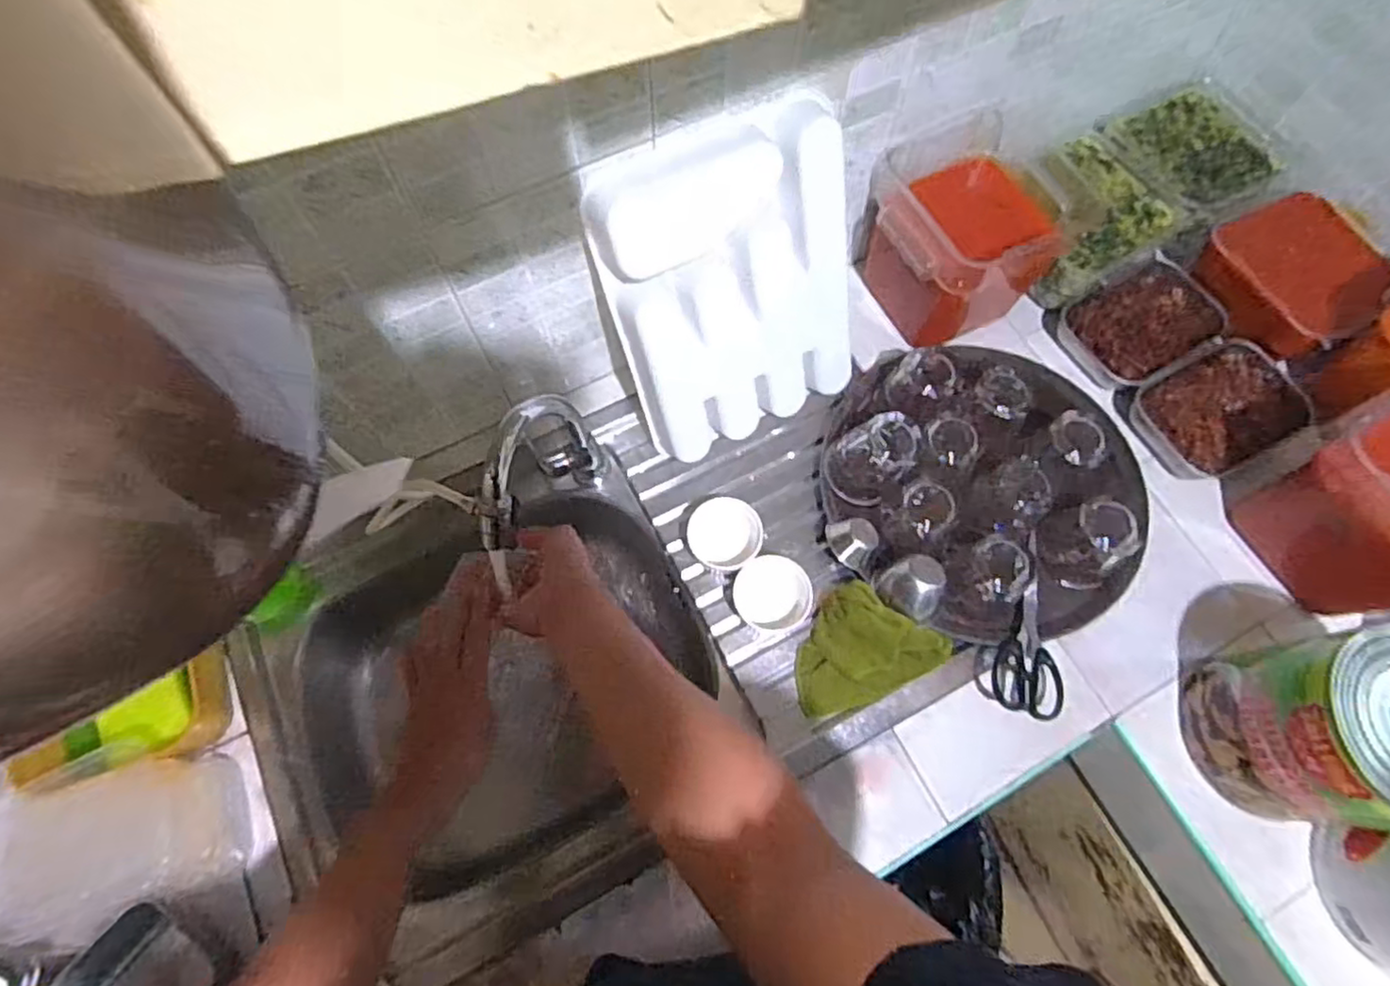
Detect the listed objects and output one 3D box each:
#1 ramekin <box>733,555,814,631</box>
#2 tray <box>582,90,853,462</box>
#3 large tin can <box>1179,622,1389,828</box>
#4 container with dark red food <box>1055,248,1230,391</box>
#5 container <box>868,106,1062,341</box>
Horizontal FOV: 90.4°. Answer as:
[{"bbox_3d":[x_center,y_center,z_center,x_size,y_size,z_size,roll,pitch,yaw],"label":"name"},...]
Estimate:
[{"bbox_3d":[0.082,0.104,0.720,0.079,0.035,0.068,6,69,1],"label":"ramekin"},{"bbox_3d":[0.039,-0.190,0.686,0.241,0.322,0.046,-23,45,-8],"label":"tray"},{"bbox_3d":[0.555,0.202,0.597,0.144,0.177,0.141,0,69,-1],"label":"large tin can"},{"bbox_3d":[0.529,-0.202,0.818,0.171,0.047,0.121,-29,72,-11],"label":"container with dark red food"},{"bbox_3d":[0.292,-0.282,0.789,0.177,0.176,0.172,-22,71,-9],"label":"container"}]

